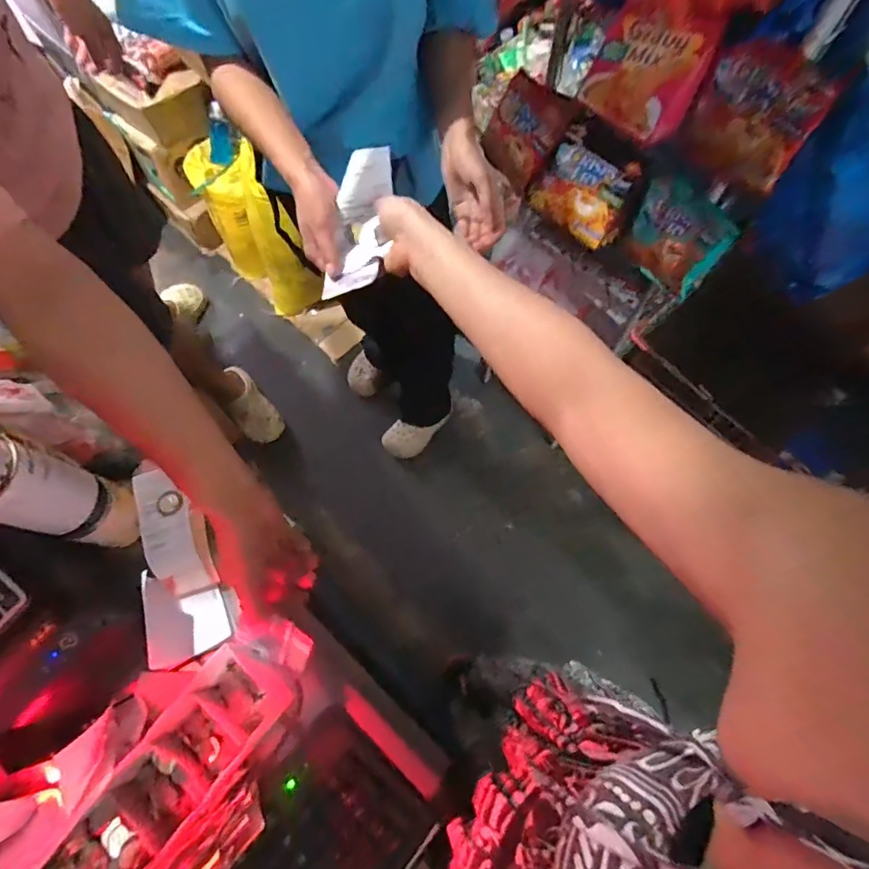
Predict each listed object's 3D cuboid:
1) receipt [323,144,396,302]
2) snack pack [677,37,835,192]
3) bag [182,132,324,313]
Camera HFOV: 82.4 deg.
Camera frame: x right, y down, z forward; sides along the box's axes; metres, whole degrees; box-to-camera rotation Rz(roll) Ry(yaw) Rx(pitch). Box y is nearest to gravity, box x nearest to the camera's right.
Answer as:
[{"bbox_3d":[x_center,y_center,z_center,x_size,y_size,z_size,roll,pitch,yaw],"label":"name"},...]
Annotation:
[{"bbox_3d":[-0.085,-0.236,0.562,0.062,0.036,0.165,6,85,3],"label":"receipt"},{"bbox_3d":[0.349,-0.357,0.552,0.041,0.116,0.131,-31,71,-11],"label":"snack pack"},{"bbox_3d":[-0.596,-0.681,1.635,0.229,0.421,0.560,-38,73,-13],"label":"bag"}]

